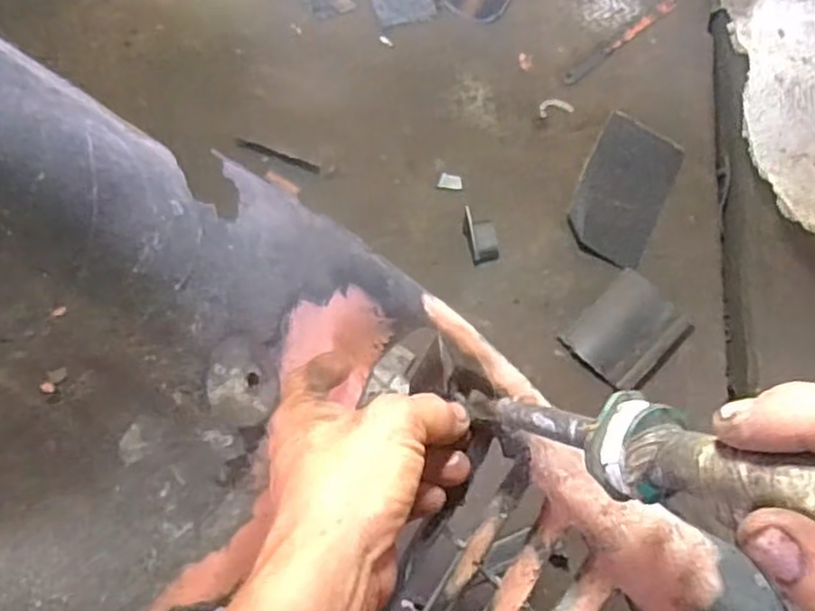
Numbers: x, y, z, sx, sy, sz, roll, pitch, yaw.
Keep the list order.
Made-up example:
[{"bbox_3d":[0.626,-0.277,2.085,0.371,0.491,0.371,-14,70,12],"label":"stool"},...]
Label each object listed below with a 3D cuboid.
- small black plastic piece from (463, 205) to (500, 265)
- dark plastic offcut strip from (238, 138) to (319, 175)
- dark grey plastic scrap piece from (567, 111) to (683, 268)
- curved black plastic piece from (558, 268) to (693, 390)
[{"bbox_3d":[0.057,-0.055,0.537,0.021,0.019,0.040,-14,74,-4],"label":"small black plastic piece"},{"bbox_3d":[-0.106,-0.123,0.573,0.072,0.007,0.008,18,74,5],"label":"dark plastic offcut strip"},{"bbox_3d":[0.172,-0.094,0.551,0.066,0.015,0.119,26,75,7],"label":"dark grey plastic scrap piece"},{"bbox_3d":[0.164,0.018,0.523,0.080,0.012,0.064,-43,78,-11],"label":"curved black plastic piece"}]

